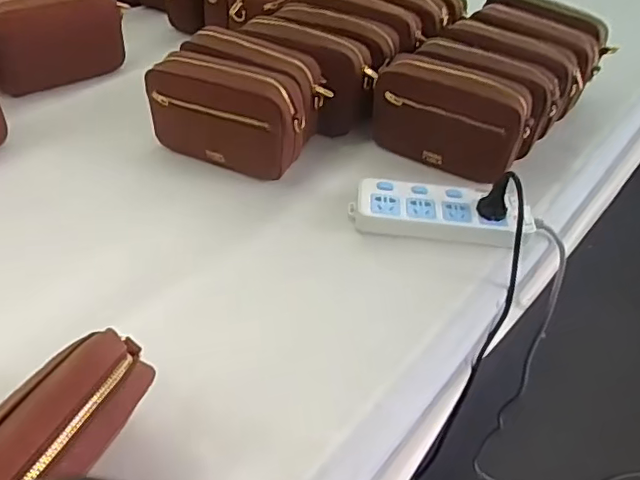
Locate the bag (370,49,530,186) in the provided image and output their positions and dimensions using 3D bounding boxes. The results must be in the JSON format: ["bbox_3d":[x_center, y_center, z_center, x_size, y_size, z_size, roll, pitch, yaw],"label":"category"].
[{"bbox_3d":[0.167,-0.156,0.738,0.189,0.117,0.064,30,49,26],"label":"bag"}]

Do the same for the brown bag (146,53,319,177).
[{"bbox_3d":[-0.103,-0.164,0.727,0.193,0.128,0.102,20,45,16],"label":"brown bag"}]

